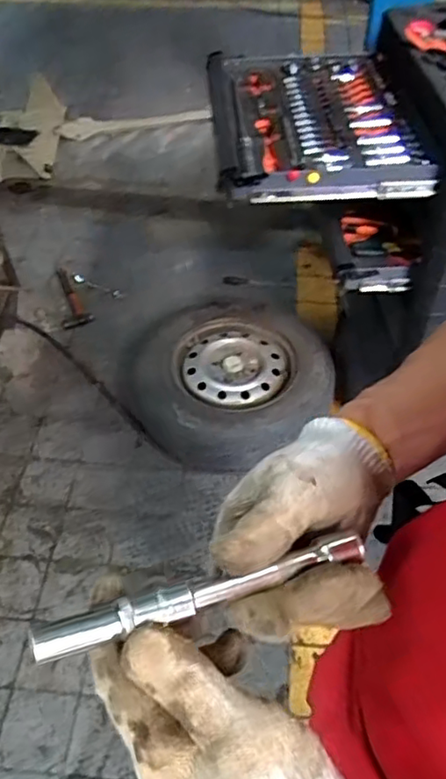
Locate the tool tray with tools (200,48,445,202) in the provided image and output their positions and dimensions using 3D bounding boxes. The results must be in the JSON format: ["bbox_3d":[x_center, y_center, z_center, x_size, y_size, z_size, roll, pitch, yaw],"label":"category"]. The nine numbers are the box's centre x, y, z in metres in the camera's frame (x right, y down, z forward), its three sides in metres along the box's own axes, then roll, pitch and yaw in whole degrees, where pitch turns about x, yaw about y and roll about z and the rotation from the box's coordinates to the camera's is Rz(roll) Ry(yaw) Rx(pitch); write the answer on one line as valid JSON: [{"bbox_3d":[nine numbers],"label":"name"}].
[{"bbox_3d":[0.183,-0.596,1.340,0.405,0.054,0.566,-2,48,-2],"label":"tool tray with tools"}]

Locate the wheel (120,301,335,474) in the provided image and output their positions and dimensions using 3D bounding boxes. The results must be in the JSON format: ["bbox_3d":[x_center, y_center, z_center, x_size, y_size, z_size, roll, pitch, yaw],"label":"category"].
[{"bbox_3d":[0.015,-0.018,1.847,0.588,0.162,0.533,-10,49,-9],"label":"wheel"}]

